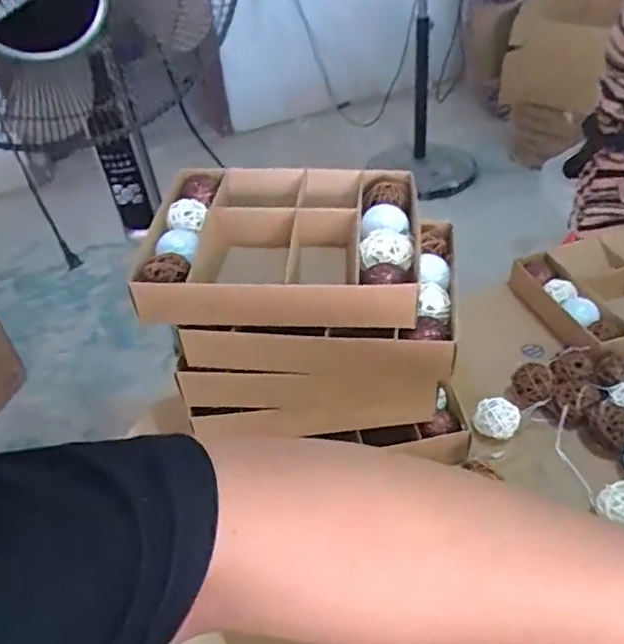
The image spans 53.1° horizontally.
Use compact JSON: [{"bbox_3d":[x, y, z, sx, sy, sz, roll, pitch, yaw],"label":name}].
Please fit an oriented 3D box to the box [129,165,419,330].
[{"bbox_3d":[-0.021,-0.064,0.508,0.213,0.053,0.178,1,39,8],"label":"box"}]

